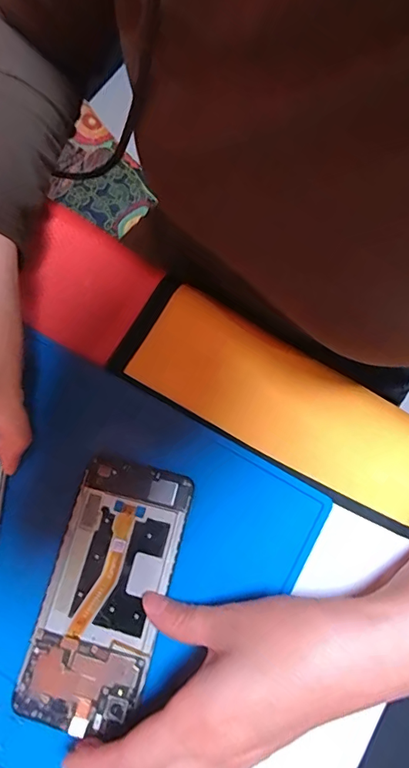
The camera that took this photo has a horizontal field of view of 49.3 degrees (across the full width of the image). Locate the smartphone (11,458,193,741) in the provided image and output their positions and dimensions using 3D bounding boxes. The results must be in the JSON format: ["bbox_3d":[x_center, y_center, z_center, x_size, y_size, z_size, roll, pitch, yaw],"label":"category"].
[{"bbox_3d":[-0.060,0.123,0.270,0.069,0.006,0.148,15,73,6],"label":"smartphone"}]

